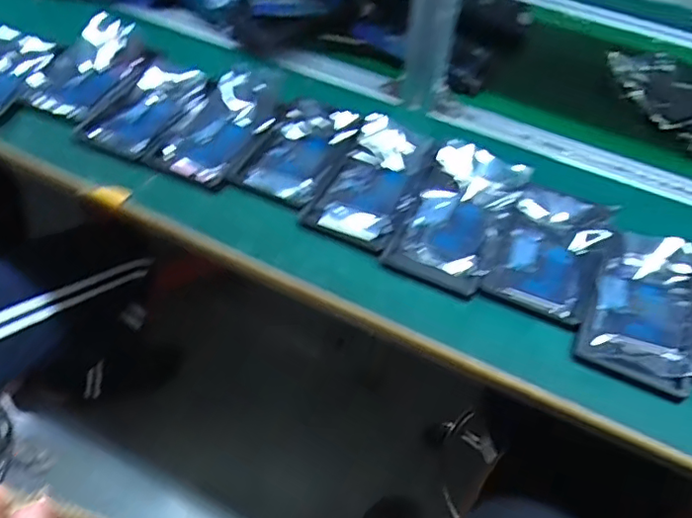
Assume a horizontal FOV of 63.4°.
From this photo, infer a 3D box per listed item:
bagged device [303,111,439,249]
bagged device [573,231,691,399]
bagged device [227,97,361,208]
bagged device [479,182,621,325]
[{"bbox_3d":[0.030,-0.092,0.597,0.094,0.032,0.173,22,53,13],"label":"bagged device"},{"bbox_3d":[0.277,0.041,0.512,0.096,0.027,0.162,25,53,16],"label":"bagged device"},{"bbox_3d":[-0.053,-0.121,0.621,0.096,0.023,0.169,16,51,9],"label":"bagged device"},{"bbox_3d":[0.197,-0.012,0.549,0.107,0.021,0.151,21,52,12],"label":"bagged device"}]

